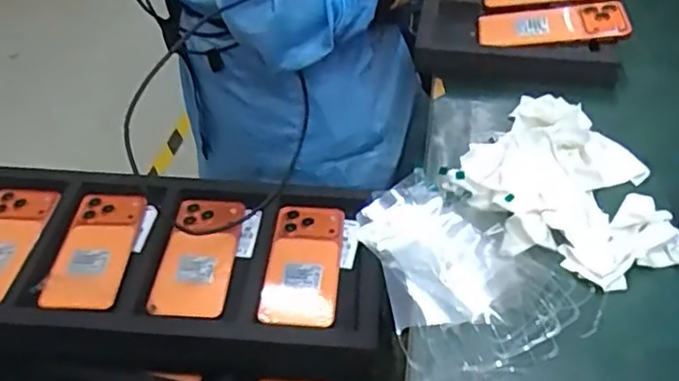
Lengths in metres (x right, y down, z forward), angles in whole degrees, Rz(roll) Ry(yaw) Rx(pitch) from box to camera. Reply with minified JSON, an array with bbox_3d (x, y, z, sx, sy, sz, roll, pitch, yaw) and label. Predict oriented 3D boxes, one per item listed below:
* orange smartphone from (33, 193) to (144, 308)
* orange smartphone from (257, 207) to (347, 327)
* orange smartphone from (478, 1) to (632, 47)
[{"bbox_3d":[-0.265,0.063,0.707,0.075,0.013,0.160,7,47,-5],"label":"orange smartphone"},{"bbox_3d":[-0.039,0.078,0.697,0.078,0.013,0.161,3,42,3],"label":"orange smartphone"},{"bbox_3d":[0.245,-0.193,0.747,0.160,0.015,0.060,-2,57,13],"label":"orange smartphone"}]

